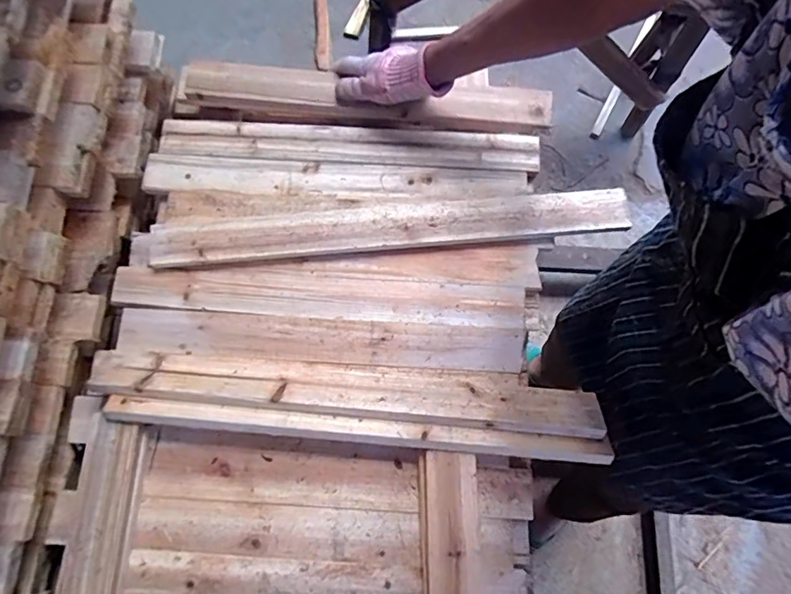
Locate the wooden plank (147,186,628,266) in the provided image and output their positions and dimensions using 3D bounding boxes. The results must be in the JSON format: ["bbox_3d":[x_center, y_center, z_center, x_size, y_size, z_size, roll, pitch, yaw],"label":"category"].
[{"bbox_3d":[-0.006,-0.092,0.593,0.572,0.020,0.059,-5,75,-1],"label":"wooden plank"}]

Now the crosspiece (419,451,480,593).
[{"bbox_3d":[0.057,0.276,0.496,0.058,0.037,0.218,-1,75,0],"label":"crosspiece"}]

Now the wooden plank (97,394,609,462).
[{"bbox_3d":[-0.041,0.144,0.528,0.528,0.041,0.031,5,75,1],"label":"wooden plank"}]

